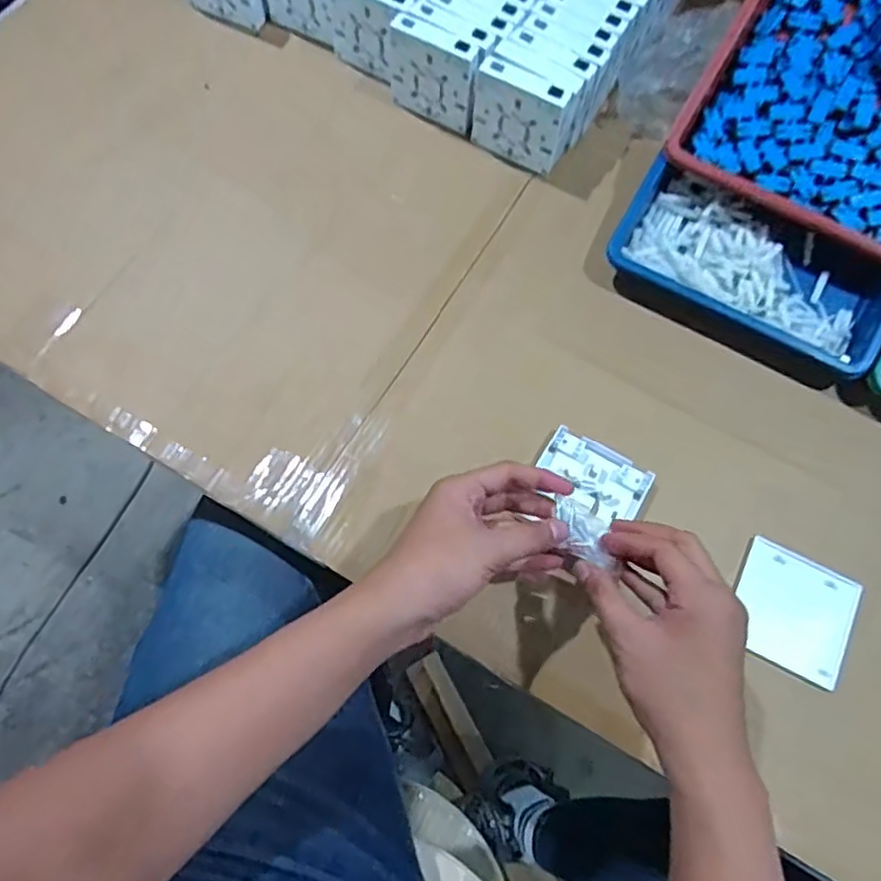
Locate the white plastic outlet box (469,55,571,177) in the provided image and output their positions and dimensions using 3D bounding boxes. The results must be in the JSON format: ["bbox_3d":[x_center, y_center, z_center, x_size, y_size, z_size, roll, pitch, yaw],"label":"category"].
[{"bbox_3d":[0.073,-0.301,0.632,0.087,0.081,0.023,31,71,10],"label":"white plastic outlet box"}]

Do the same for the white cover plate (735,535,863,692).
[{"bbox_3d":[0.266,0.129,0.514,0.084,0.009,0.085,24,75,14],"label":"white cover plate"}]

